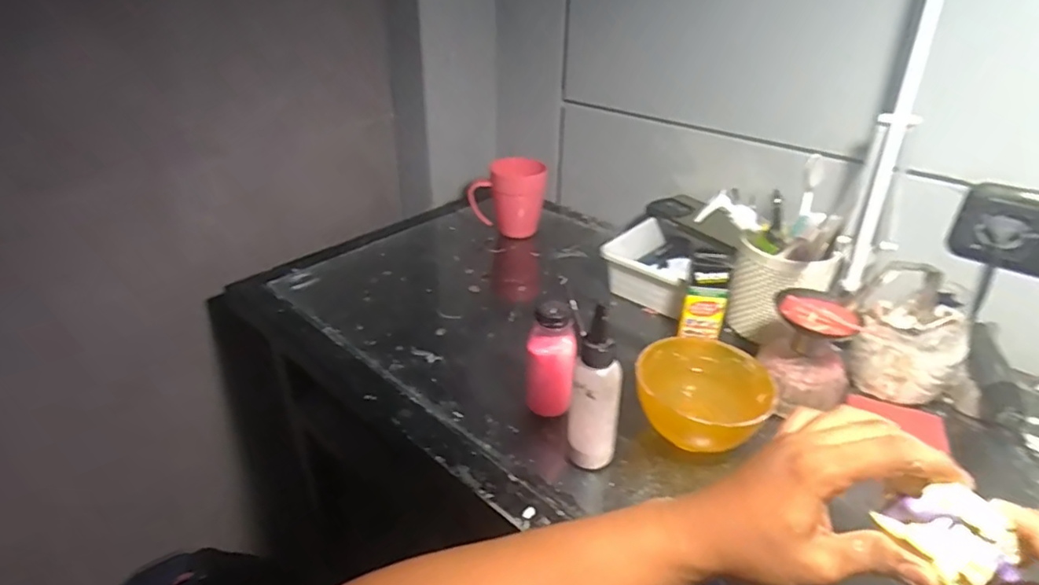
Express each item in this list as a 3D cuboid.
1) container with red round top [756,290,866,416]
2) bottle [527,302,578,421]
[{"bbox_3d":[0.259,0.051,0.508,0.076,0.088,0.065,21,37,29],"label":"container with red round top"},{"bbox_3d":[0.028,0.063,0.500,0.041,0.118,0.037,2,32,2],"label":"bottle"}]

